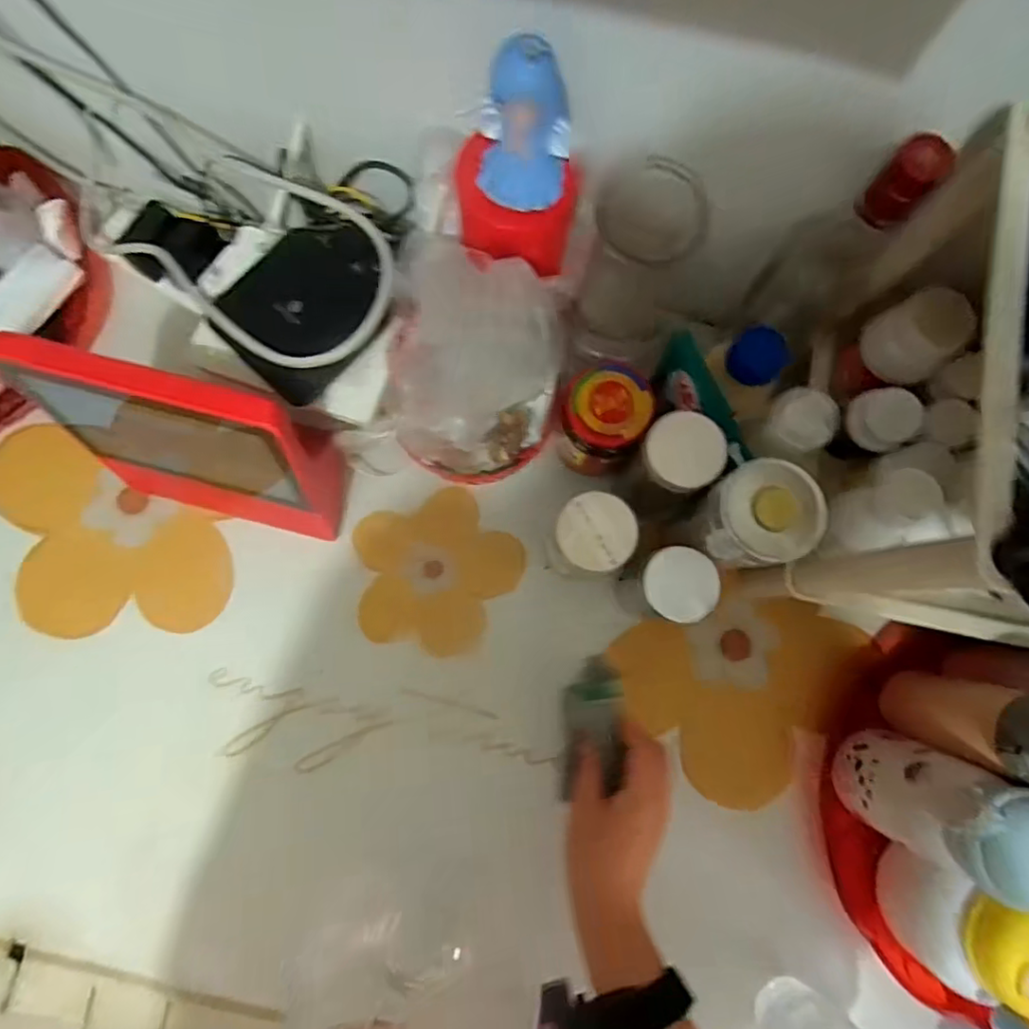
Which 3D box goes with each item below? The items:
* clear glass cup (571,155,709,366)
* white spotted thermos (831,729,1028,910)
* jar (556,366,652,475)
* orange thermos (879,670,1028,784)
[{"bbox_3d":[0.084,-0.169,0.447,0.066,0.157,0.078,13,81,0],"label":"clear glass cup"},{"bbox_3d":[0.320,0.216,0.452,0.077,0.178,0.076,20,81,1],"label":"white spotted thermos"},{"bbox_3d":[0.074,-0.080,0.538,0.068,0.105,0.079,19,81,1],"label":"jar"},{"bbox_3d":[0.348,0.161,0.452,0.061,0.186,0.064,19,81,1],"label":"orange thermos"}]

